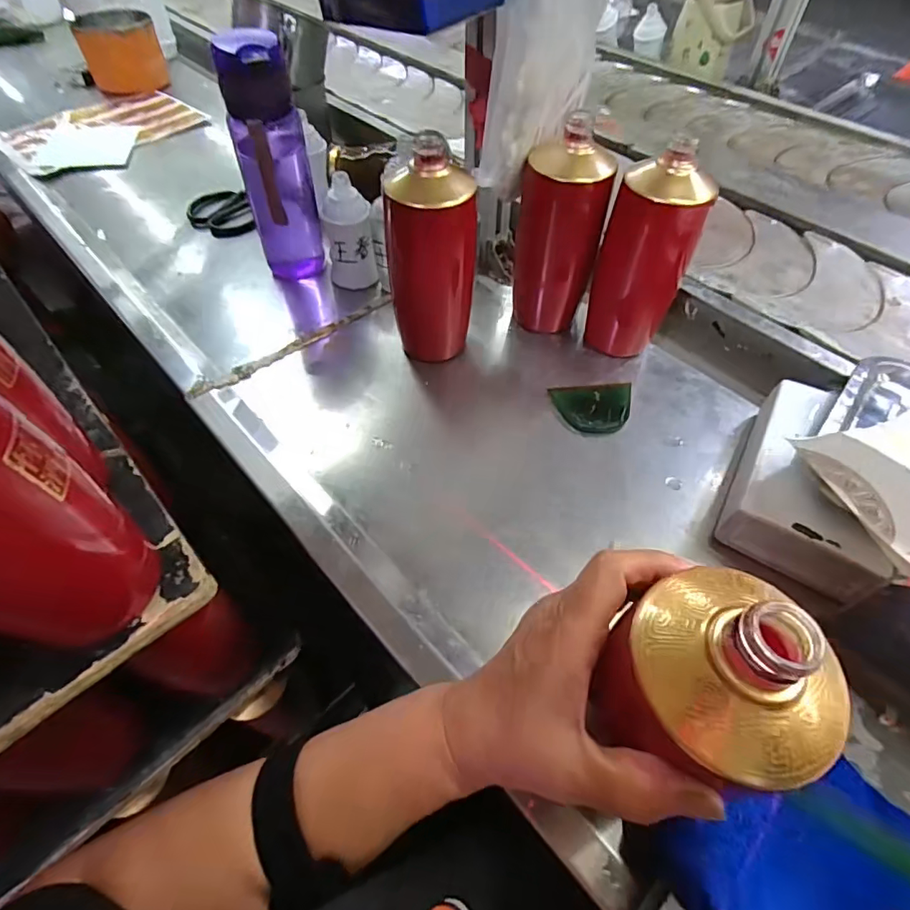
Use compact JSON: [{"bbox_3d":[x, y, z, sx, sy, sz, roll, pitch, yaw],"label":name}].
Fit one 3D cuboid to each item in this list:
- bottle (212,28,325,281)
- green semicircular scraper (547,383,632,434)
[{"bbox_3d":[-0.182,-0.288,0.517,0.071,0.206,0.059,-15,57,-10],"label":"bottle"},{"bbox_3d":[0.135,-0.048,0.491,0.076,0.009,0.061,-2,56,-1],"label":"green semicircular scraper"}]

